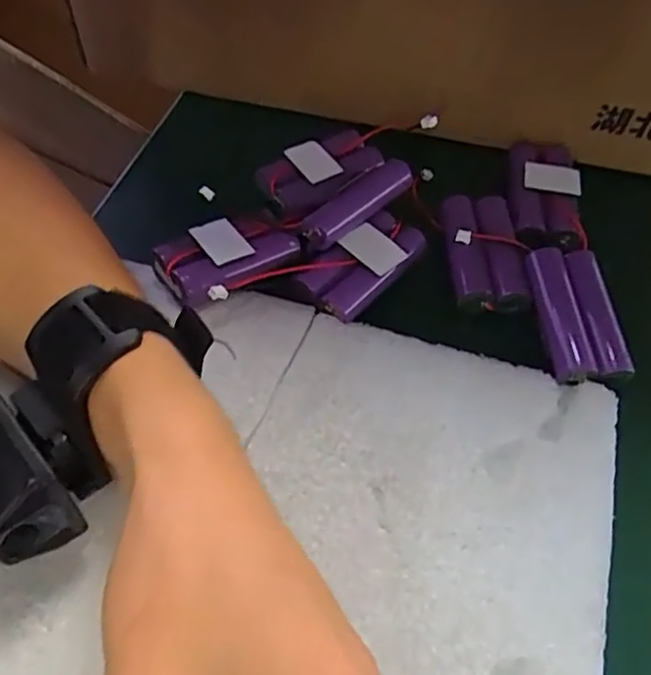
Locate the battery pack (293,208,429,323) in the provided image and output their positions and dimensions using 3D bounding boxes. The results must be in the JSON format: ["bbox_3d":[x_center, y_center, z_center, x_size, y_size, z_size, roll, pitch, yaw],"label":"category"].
[{"bbox_3d":[0.019,-0.038,0.319,0.033,0.015,0.066,37,60,21],"label":"battery pack"}]

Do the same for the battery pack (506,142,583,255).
[{"bbox_3d":[0.121,-0.079,0.355,0.038,0.019,0.074,8,54,3],"label":"battery pack"}]

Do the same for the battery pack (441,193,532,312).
[{"bbox_3d":[0.081,-0.046,0.327,0.033,0.018,0.072,-1,54,-4],"label":"battery pack"}]

